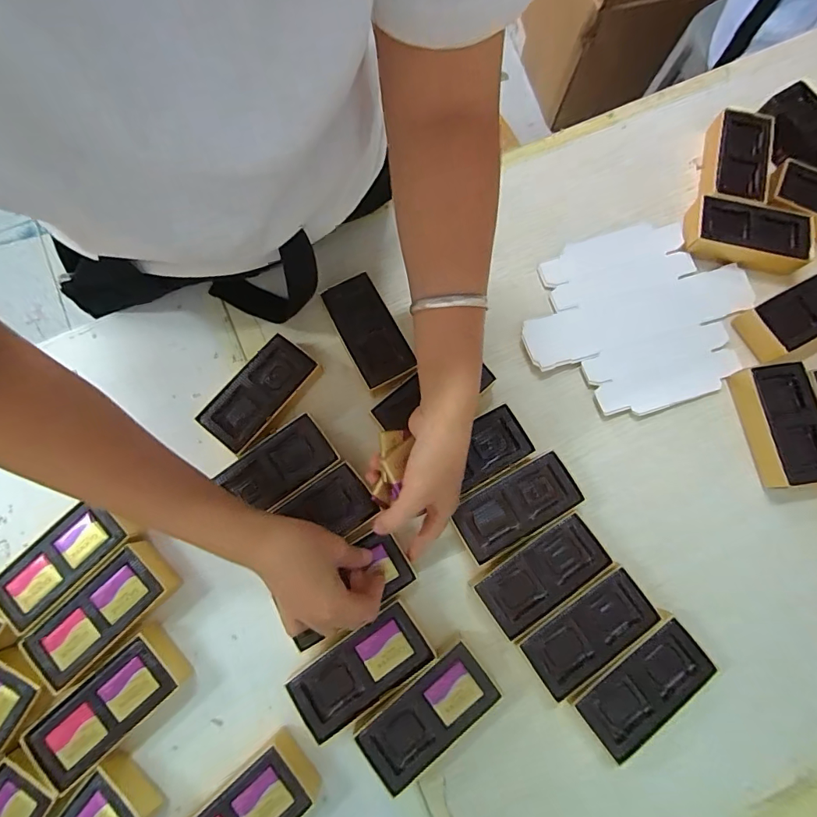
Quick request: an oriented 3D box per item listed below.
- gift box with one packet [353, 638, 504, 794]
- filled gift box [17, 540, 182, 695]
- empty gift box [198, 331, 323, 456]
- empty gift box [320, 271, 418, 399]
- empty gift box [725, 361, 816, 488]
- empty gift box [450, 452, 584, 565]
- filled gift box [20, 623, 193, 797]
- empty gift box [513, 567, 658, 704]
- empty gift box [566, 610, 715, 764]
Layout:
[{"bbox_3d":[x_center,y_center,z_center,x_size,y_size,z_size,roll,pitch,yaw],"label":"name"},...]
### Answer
[{"bbox_3d":[0.015,0.248,0.365,0.112,0.032,0.056,-37,79,-8],"label":"gift box with one packet"},{"bbox_3d":[-0.263,0.176,0.381,0.118,0.030,0.059,-44,80,-9],"label":"filled gift box"},{"bbox_3d":[-0.139,-0.010,0.425,0.062,0.034,0.110,37,79,8],"label":"empty gift box"},{"bbox_3d":[-0.039,-0.072,0.442,0.053,0.036,0.115,-27,78,-6],"label":"empty gift box"},{"bbox_3d":[0.353,0.015,0.417,0.054,0.033,0.111,-8,77,-2],"label":"empty gift box"},{"bbox_3d":[0.094,0.089,0.404,0.110,0.034,0.055,-28,78,-6],"label":"empty gift box"},{"bbox_3d":[-0.246,0.246,0.364,0.116,0.030,0.057,-42,80,-9],"label":"filled gift box"},{"bbox_3d":[0.149,0.188,0.378,0.110,0.030,0.055,-33,79,-7],"label":"empty gift box"},{"bbox_3d":[0.192,0.229,0.367,0.109,0.033,0.059,-36,79,-8],"label":"empty gift box"}]

